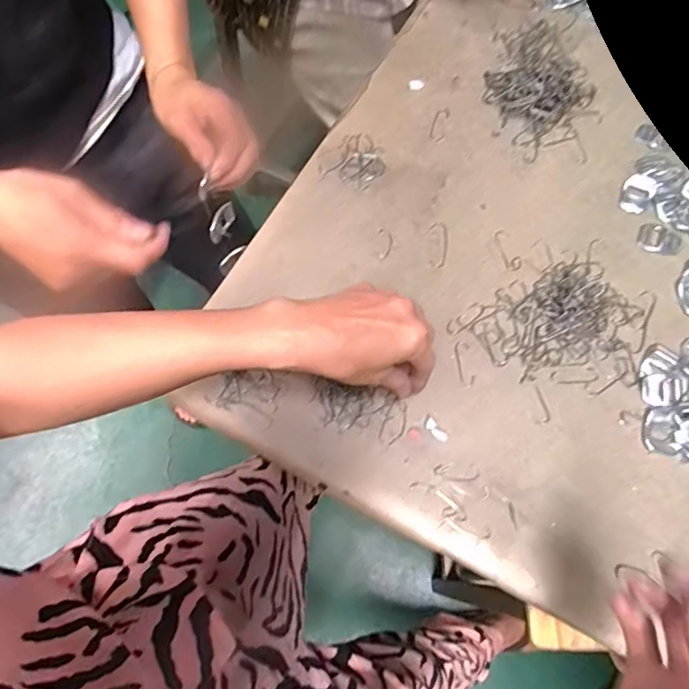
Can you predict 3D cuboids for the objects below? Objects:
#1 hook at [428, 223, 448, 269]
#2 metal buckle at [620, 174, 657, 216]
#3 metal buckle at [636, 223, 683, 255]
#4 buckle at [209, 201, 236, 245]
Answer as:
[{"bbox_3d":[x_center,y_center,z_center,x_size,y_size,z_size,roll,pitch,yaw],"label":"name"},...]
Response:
[{"bbox_3d":[0.092,-0.098,0.492,0.018,0.004,0.050,2,69,2],"label":"hook"},{"bbox_3d":[0.294,-0.152,0.509,0.029,0.006,0.047,32,73,12],"label":"metal buckle"},{"bbox_3d":[0.307,-0.103,0.492,0.040,0.004,0.032,19,71,8],"label":"metal buckle"},{"bbox_3d":[-0.117,-0.115,0.483,0.006,0.029,0.040,20,71,9],"label":"buckle"}]

